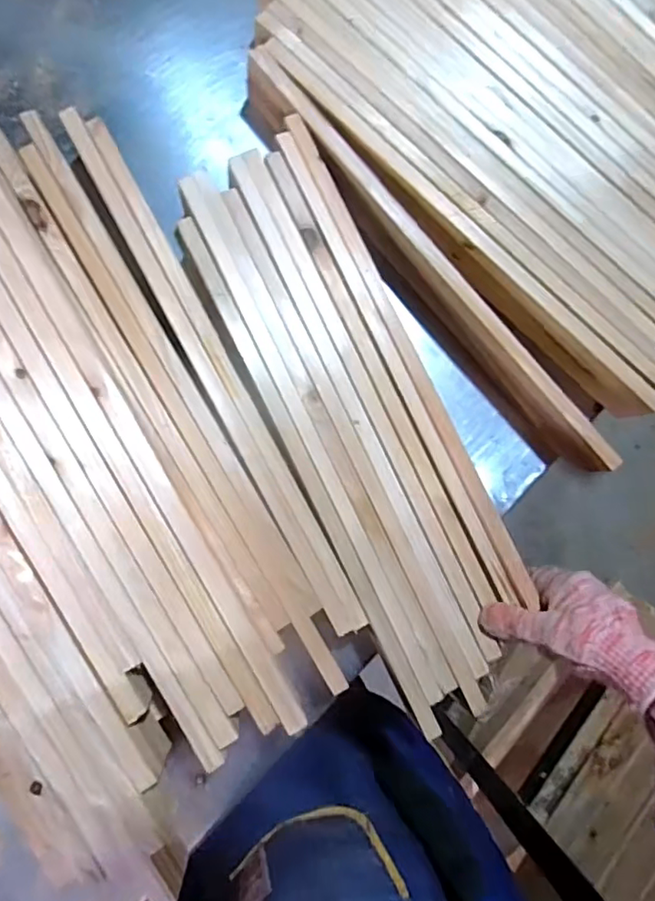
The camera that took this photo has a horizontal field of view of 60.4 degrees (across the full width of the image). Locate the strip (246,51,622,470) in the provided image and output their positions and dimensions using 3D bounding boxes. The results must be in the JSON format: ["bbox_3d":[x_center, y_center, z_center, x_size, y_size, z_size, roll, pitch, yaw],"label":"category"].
[{"bbox_3d":[0.090,-0.167,0.531,0.020,0.066,0.484,-43,91,-20],"label":"strip"}]

